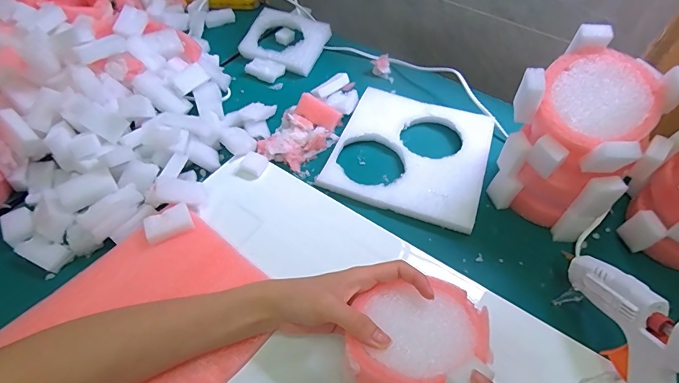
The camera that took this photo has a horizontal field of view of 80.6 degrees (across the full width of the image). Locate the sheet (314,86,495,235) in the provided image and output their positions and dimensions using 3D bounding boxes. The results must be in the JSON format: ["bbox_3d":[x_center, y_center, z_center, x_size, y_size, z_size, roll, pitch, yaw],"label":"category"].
[{"bbox_3d":[0.089,-0.053,0.487,0.174,0.022,0.186,18,53,11],"label":"sheet"}]

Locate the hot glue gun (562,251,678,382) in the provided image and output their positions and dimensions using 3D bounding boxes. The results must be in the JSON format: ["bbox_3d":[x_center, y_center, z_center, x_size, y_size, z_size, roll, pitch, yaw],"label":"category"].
[{"bbox_3d":[0.231,0.124,0.277,0.029,0.131,0.198,-9,52,-9],"label":"hot glue gun"}]

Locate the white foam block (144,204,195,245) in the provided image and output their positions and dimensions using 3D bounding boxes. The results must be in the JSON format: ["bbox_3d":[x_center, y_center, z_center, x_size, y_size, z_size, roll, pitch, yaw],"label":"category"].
[{"bbox_3d":[-0.167,0.032,0.393,0.043,0.010,0.027,-19,55,-17],"label":"white foam block"}]

